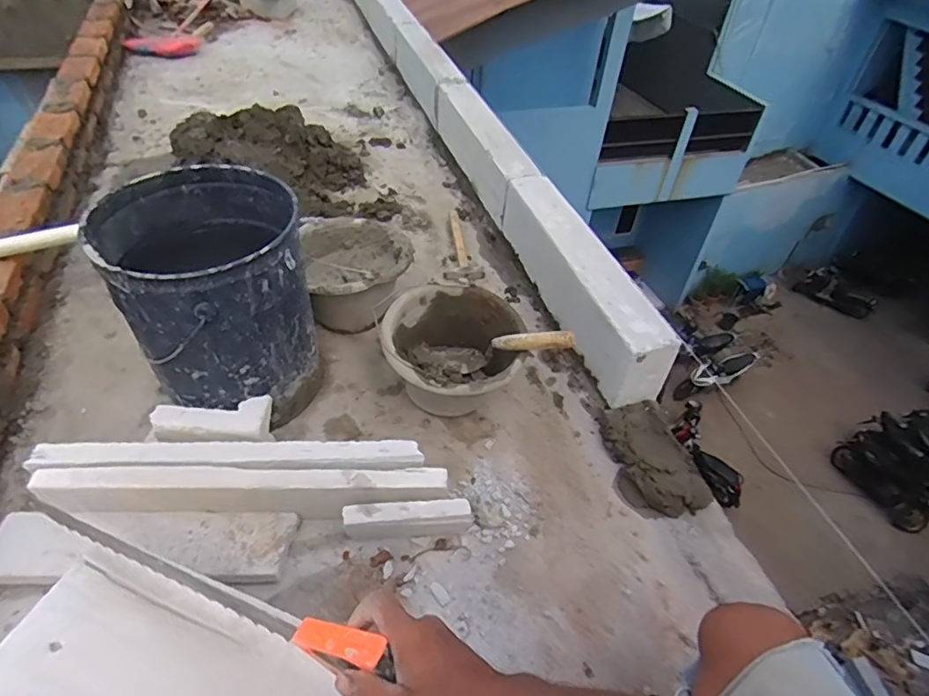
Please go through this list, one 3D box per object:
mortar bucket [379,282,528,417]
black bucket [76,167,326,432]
[{"bbox_3d":[-0.025,0.030,1.027,0.241,0.176,0.239,3,46,-3],"label":"mortar bucket"},{"bbox_3d":[-0.407,-0.080,0.945,0.284,0.346,0.290,2,45,-2],"label":"black bucket"}]

